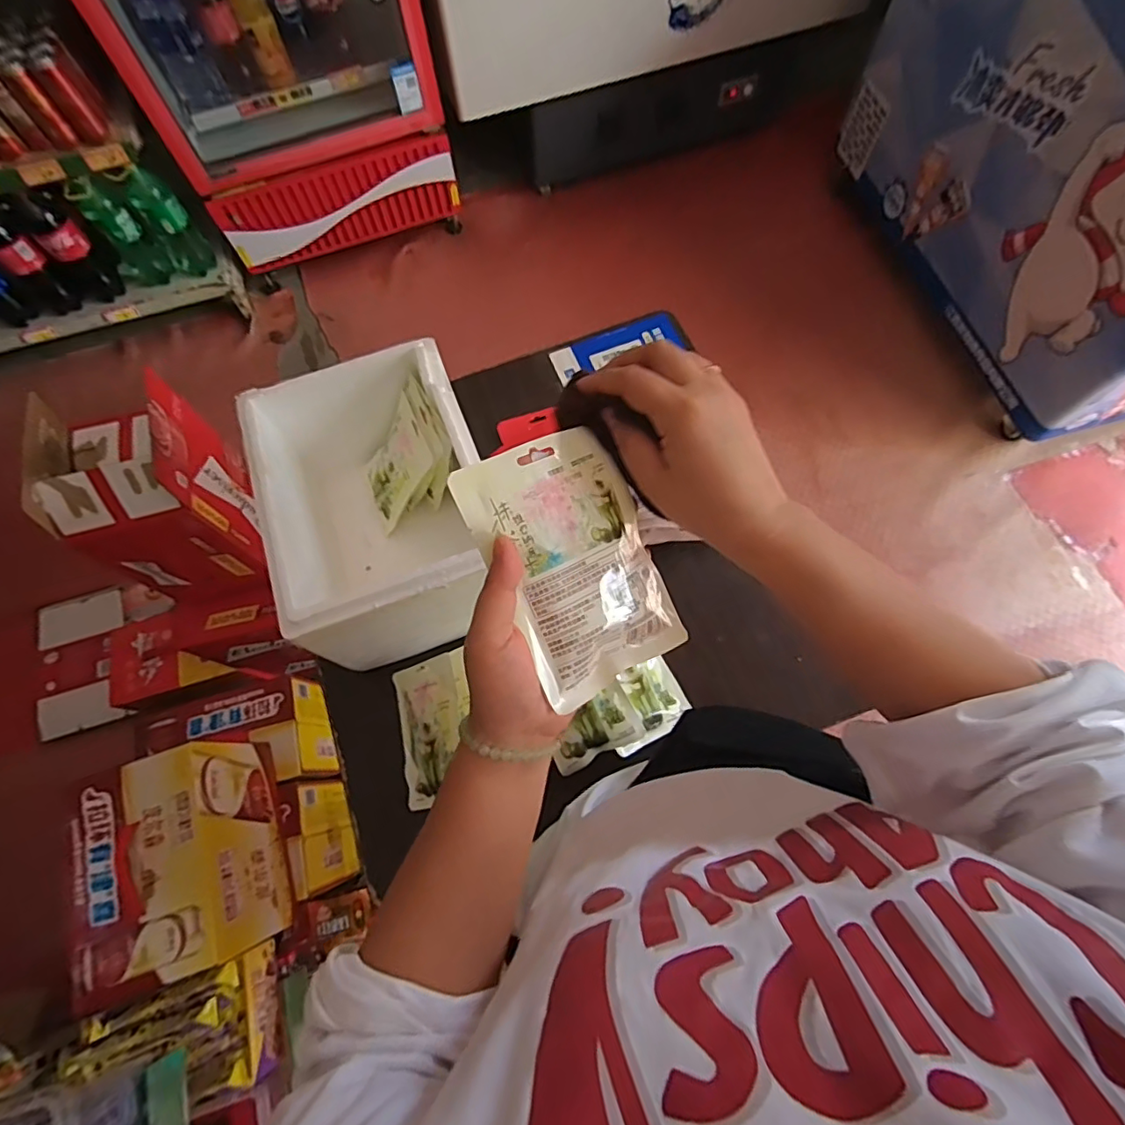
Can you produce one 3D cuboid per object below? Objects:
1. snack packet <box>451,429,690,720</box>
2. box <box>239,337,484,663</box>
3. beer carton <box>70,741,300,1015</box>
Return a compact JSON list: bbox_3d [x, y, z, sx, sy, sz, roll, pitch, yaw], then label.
[{"bbox_3d":[0.011,-0.001,0.319,0.098,0.013,0.143,-28,99,-25],"label":"snack packet"},{"bbox_3d":[-0.186,-0.054,0.615,0.208,0.174,0.277,-21,70,-6],"label":"box"},{"bbox_3d":[-0.537,0.424,0.796,0.176,0.175,0.274,-20,70,-5],"label":"beer carton"}]

